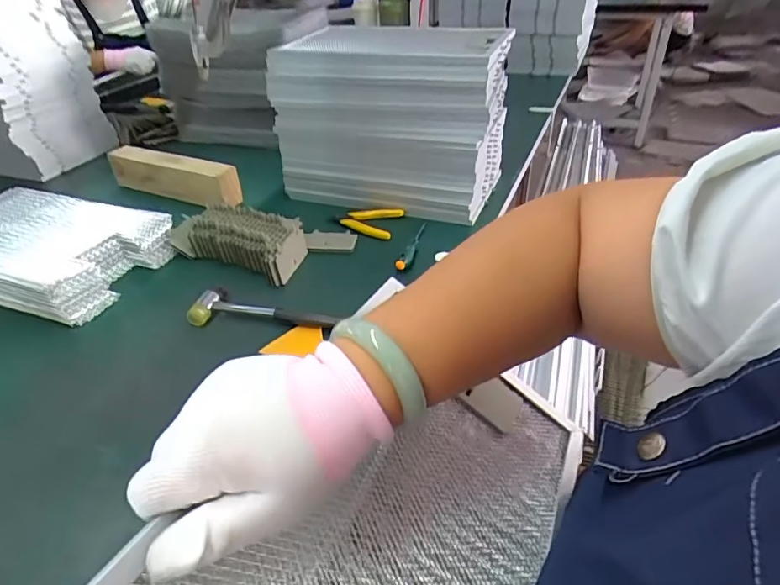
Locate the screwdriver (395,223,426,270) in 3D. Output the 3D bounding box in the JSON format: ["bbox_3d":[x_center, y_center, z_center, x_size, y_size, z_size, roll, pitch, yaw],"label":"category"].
[{"bbox_3d":[0.036,-0.075,0.712,0.015,0.013,0.119,10,38,18],"label":"screwdriver"}]

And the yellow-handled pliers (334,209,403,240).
[{"bbox_3d":[-0.035,-0.106,0.751,0.103,0.017,0.058,2,37,7],"label":"yellow-handled pliers"}]

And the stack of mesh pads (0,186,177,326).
[{"bbox_3d":[-0.513,-0.072,0.727,0.354,0.052,0.203,11,39,19],"label":"stack of mesh pads"}]

